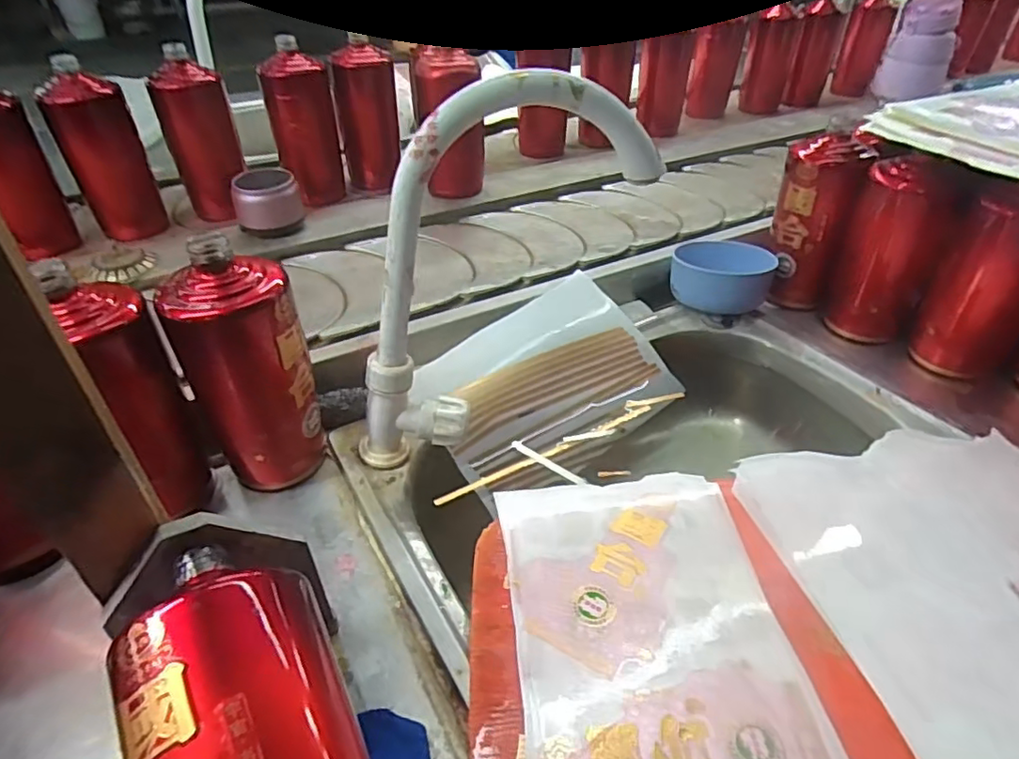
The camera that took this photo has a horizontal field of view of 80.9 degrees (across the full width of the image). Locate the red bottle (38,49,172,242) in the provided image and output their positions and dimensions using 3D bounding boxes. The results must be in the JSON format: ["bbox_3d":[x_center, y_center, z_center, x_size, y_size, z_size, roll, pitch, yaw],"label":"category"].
[{"bbox_3d":[-0.463,-0.252,0.690,0.080,0.187,0.069,-21,45,-23],"label":"red bottle"}]

